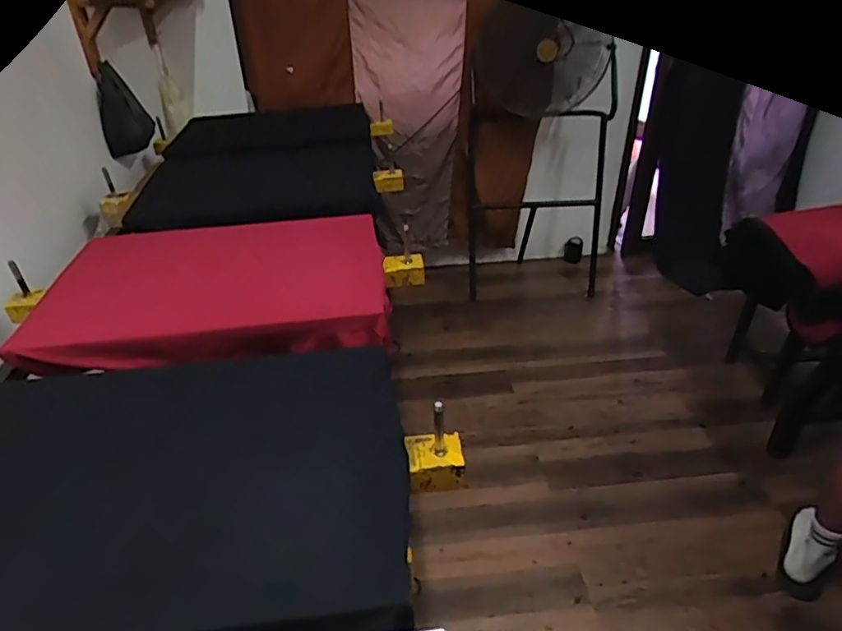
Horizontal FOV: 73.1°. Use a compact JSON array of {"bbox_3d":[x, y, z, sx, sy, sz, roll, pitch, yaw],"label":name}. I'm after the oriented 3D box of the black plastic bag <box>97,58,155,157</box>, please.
[{"bbox_3d":[-0.863,-0.594,1.647,0.138,0.245,0.026,-10,31,-7],"label":"black plastic bag"}]

